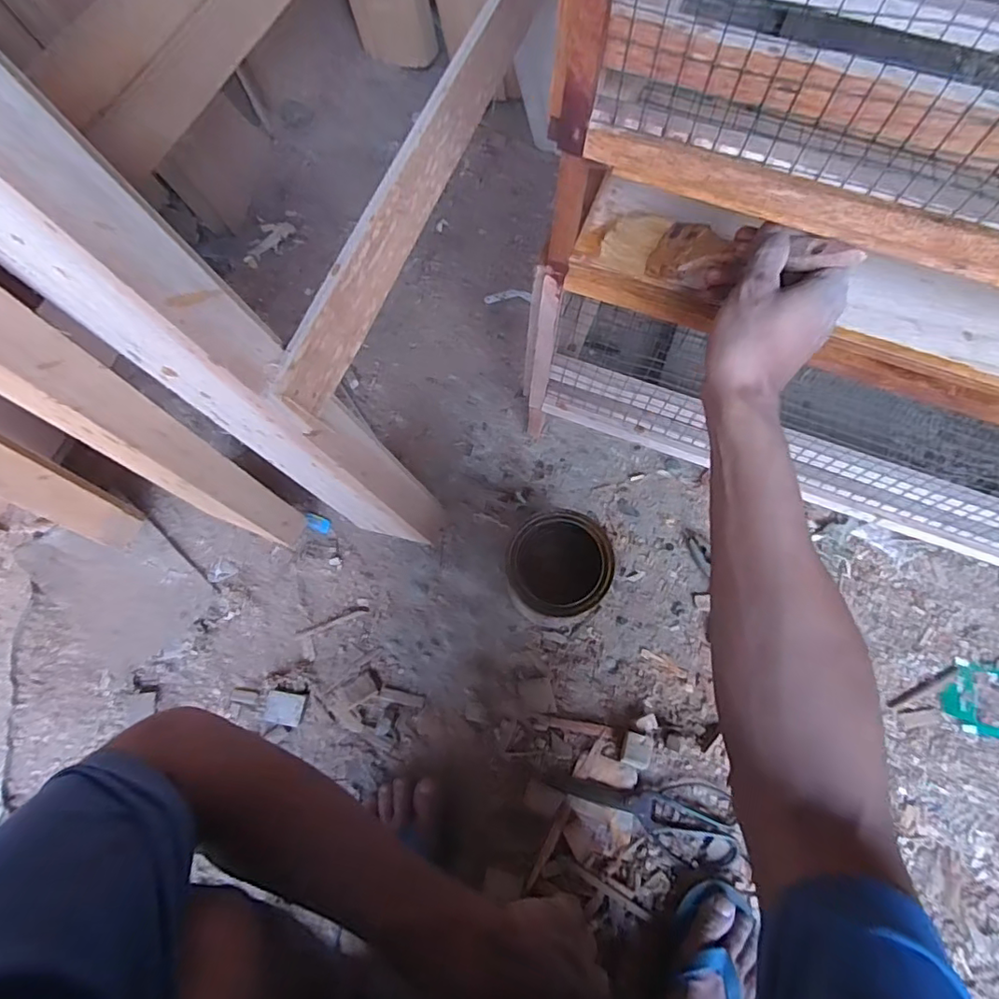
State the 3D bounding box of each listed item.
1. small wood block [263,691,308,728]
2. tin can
[{"bbox_3d":[-0.250,0.244,0.654,0.046,0.006,0.036,8,71,5],"label":"small wood block"},{"bbox_3d":[0.065,0.084,0.626,0.104,0.136,0.106,-1,71,2],"label":"tin can"}]

